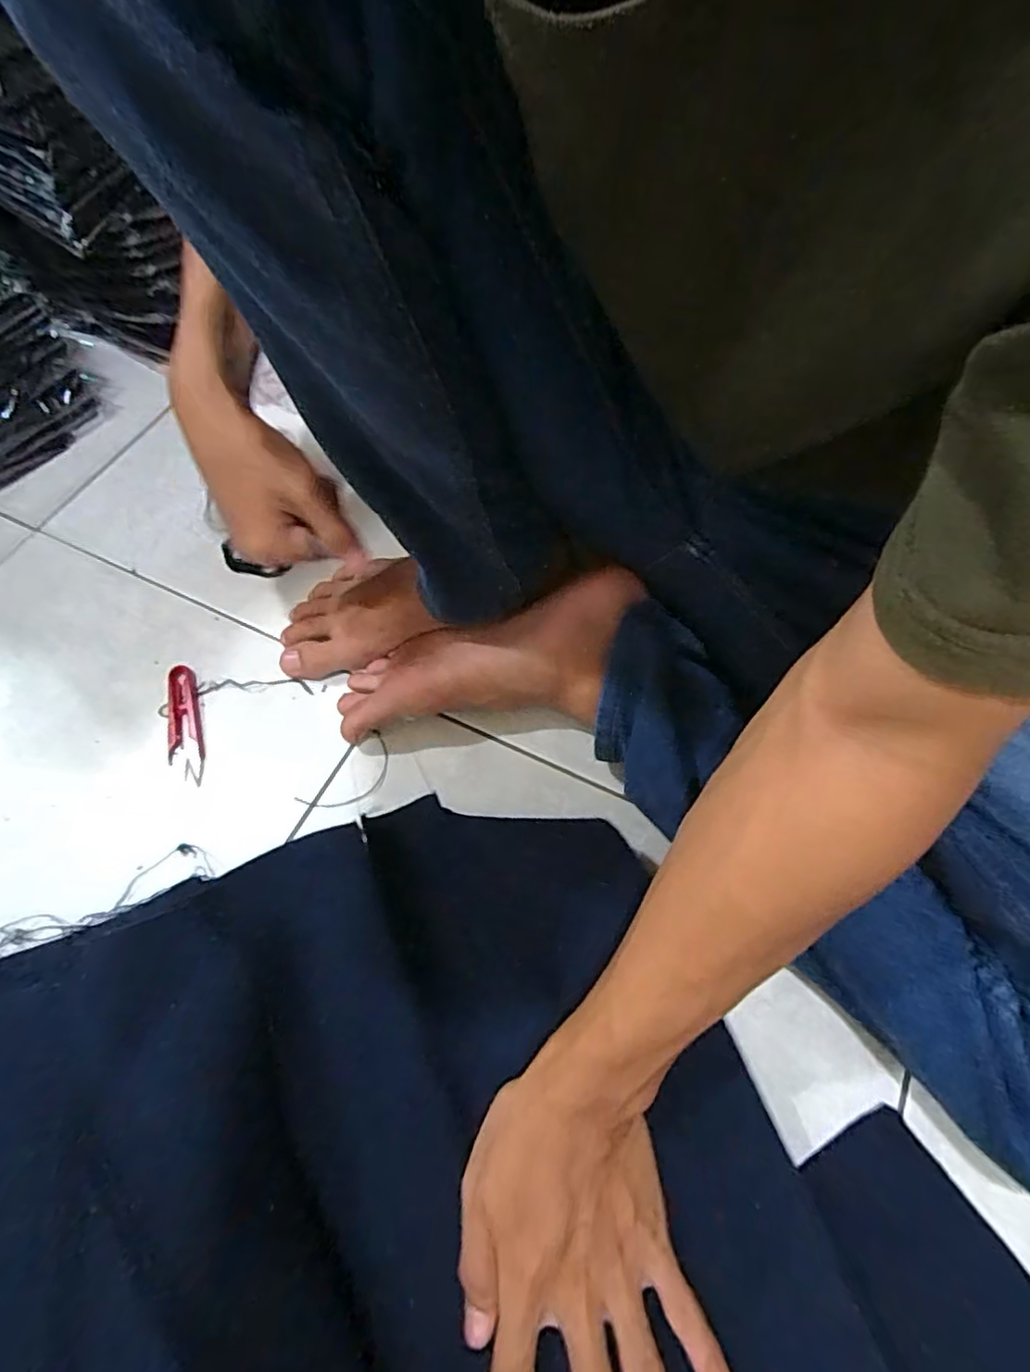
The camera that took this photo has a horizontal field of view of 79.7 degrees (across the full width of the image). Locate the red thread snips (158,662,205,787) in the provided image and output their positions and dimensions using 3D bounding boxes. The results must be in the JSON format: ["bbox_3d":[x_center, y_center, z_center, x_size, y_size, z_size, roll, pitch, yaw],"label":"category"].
[{"bbox_3d":[-0.251,0.028,0.466,0.027,0.011,0.094,-20,63,-7],"label":"red thread snips"}]

